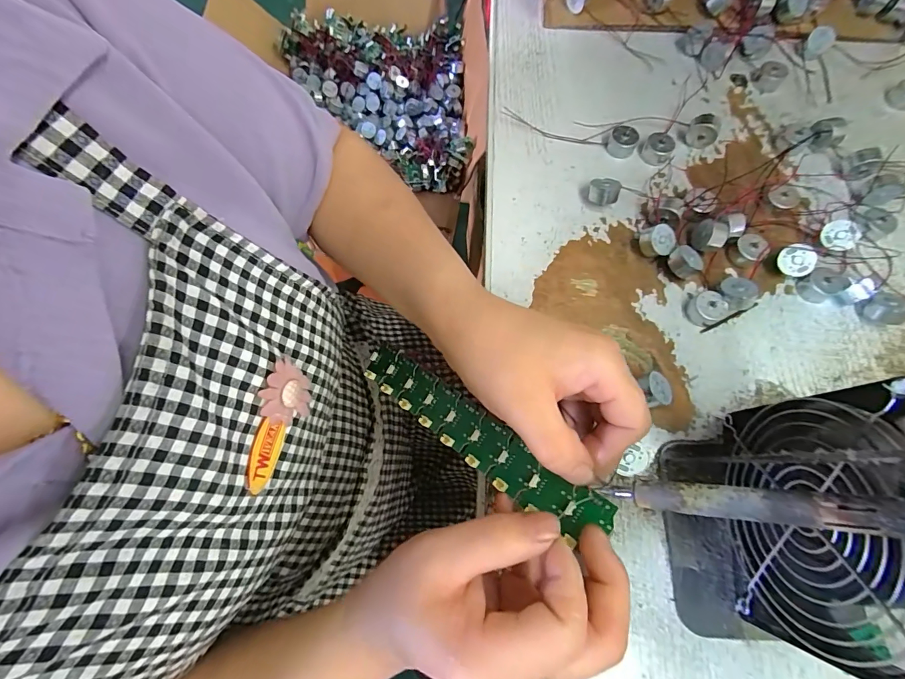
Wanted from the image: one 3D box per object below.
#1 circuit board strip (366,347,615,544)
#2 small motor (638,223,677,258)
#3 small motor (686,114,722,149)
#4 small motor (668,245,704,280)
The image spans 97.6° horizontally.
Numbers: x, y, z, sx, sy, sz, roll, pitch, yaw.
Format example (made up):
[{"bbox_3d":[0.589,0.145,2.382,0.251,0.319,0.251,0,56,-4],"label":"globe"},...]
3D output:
[{"bbox_3d":[0.006,0.054,0.249,0.191,0.008,0.030,30,72,37],"label":"circuit board strip"},{"bbox_3d":[0.157,-0.076,0.305,0.024,0.015,0.023,41,82,-5],"label":"small motor"},{"bbox_3d":[0.214,-0.177,0.338,0.024,0.026,0.013,16,72,6],"label":"small motor"},{"bbox_3d":[0.175,-0.058,0.299,0.017,0.019,0.021,-18,72,-5],"label":"small motor"}]

